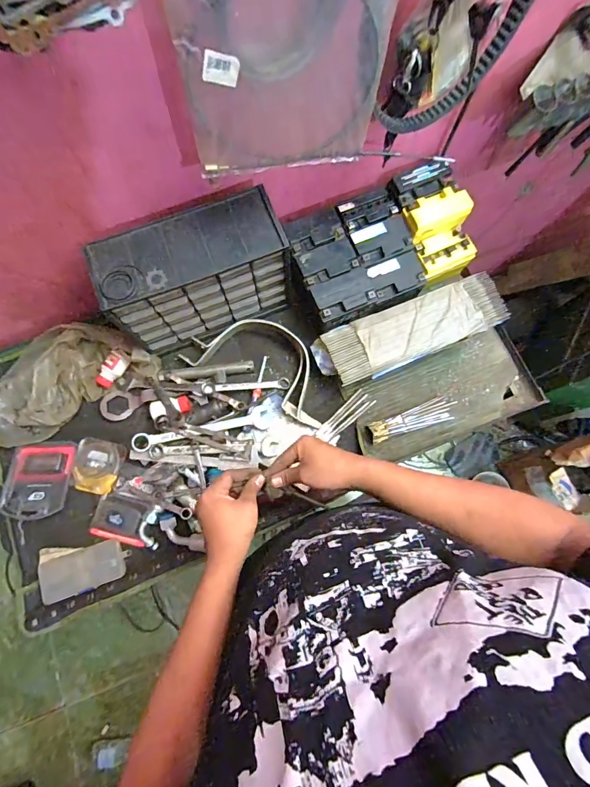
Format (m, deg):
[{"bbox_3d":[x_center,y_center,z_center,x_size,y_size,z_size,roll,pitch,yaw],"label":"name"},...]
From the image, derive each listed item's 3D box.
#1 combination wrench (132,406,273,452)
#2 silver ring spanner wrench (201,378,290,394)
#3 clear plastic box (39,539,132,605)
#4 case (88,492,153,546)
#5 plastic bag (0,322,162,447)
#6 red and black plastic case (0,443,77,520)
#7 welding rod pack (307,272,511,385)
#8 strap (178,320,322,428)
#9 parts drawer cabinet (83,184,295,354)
[{"bbox_3d":[-0.167,0.068,0.718,0.251,0.010,0.041,-13,82,-13],"label":"combination wrench"},{"bbox_3d":[-0.092,-0.014,0.740,0.164,0.015,0.022,-4,75,-16],"label":"silver ring spanner wrench"},{"bbox_3d":[-0.359,0.300,0.659,0.135,0.019,0.068,-18,77,-5],"label":"clear plastic box"},{"bbox_3d":[-0.309,0.222,0.686,0.097,0.028,0.080,14,76,3],"label":"case"},{"bbox_3d":[-0.444,-0.031,0.725,0.349,0.061,0.168,-27,78,-7],"label":"plastic bag"},{"bbox_3d":[-0.466,0.158,0.708,0.109,0.023,0.130,-2,76,-1],"label":"red and black plastic case"},{"bbox_3d":[0.218,-0.119,0.722,0.361,0.041,0.106,-22,77,-6],"label":"welding rod pack"},{"bbox_3d":[-0.058,-0.063,0.745,0.292,0.053,0.149,27,77,6],"label":"strap"},{"bbox_3d":[-0.165,-0.202,0.681,0.284,0.191,0.125,-20,77,-6],"label":"parts drawer cabinet"}]

